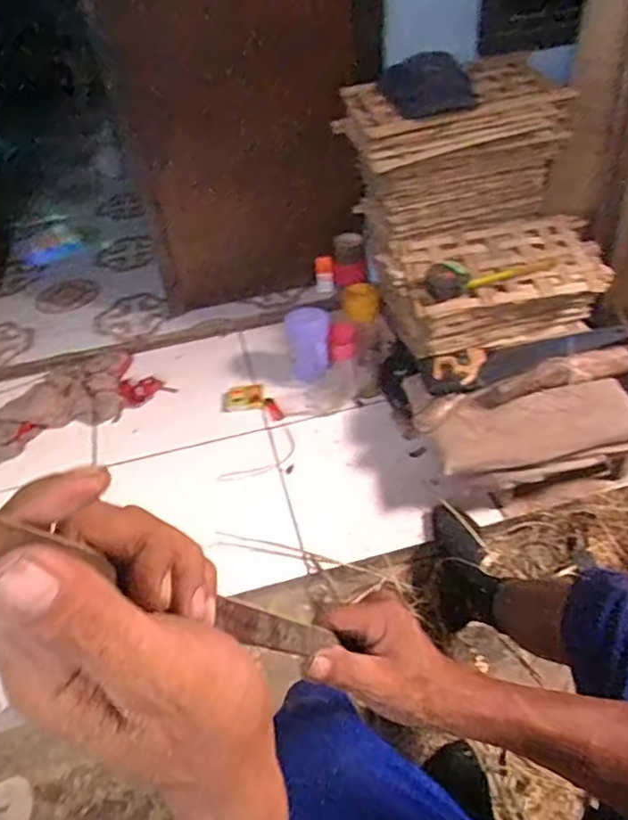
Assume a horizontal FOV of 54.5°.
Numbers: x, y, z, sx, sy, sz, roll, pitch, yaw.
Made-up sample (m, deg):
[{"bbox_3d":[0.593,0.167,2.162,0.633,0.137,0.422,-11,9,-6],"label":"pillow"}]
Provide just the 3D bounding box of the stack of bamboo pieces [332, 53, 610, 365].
[{"bbox_3d":[0.353,-0.453,1.379,0.484,0.434,0.498,-12,43,-6],"label":"stack of bamboo pieces"}]

